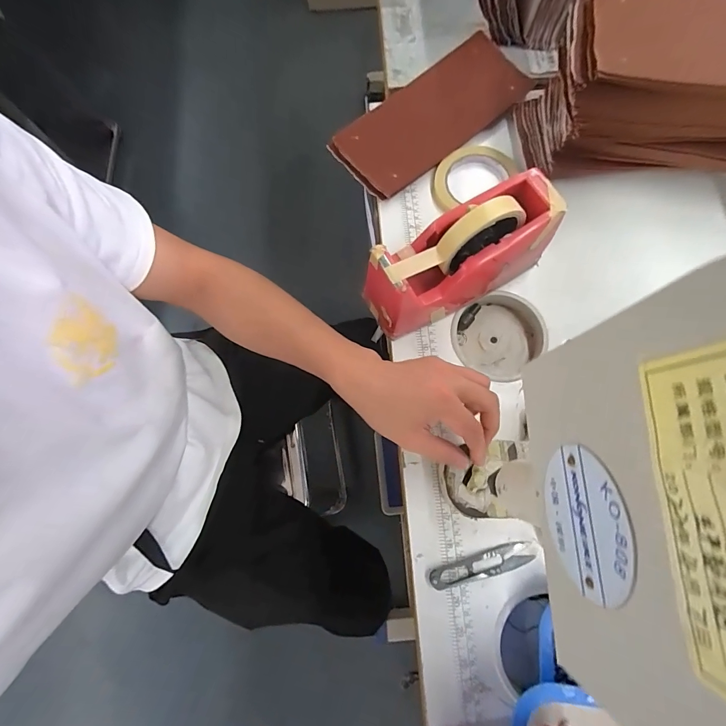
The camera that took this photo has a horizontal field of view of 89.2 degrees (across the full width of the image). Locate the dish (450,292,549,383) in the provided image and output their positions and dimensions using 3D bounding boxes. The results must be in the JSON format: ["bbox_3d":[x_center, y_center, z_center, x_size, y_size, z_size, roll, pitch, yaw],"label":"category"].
[{"bbox_3d":[0.163,-0.035,0.441,0.102,0.029,0.096,0,77,1],"label":"dish"}]

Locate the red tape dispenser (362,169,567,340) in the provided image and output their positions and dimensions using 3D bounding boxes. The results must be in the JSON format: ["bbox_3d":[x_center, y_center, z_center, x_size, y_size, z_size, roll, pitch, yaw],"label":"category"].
[{"bbox_3d":[0.101,-0.110,0.380,0.199,0.111,0.080,-31,78,-6],"label":"red tape dispenser"}]

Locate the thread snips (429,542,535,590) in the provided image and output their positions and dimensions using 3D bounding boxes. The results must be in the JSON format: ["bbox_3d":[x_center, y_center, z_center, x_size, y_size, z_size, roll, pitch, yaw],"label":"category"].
[{"bbox_3d":[0.118,0.201,0.364,0.104,0.007,0.022,-15,77,-2],"label":"thread snips"}]

